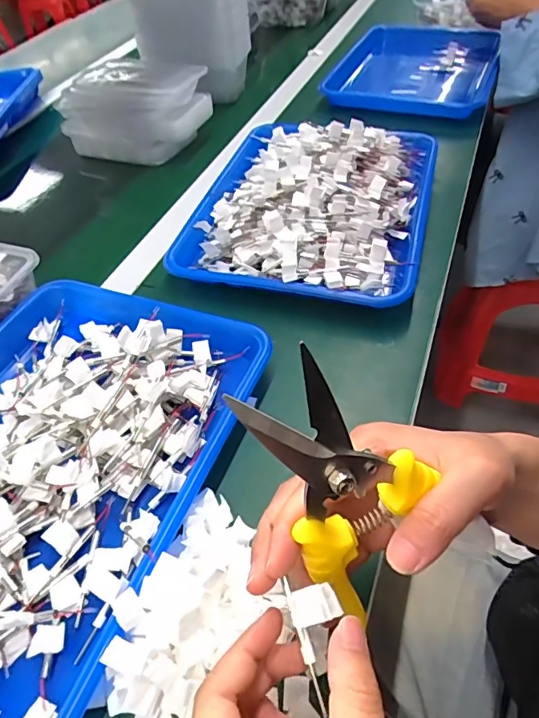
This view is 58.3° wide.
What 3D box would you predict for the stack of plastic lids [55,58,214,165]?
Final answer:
[{"bbox_3d":[-0.196,-0.360,0.700,0.195,0.094,0.118,10,50,14],"label":"stack of plastic lids"}]

